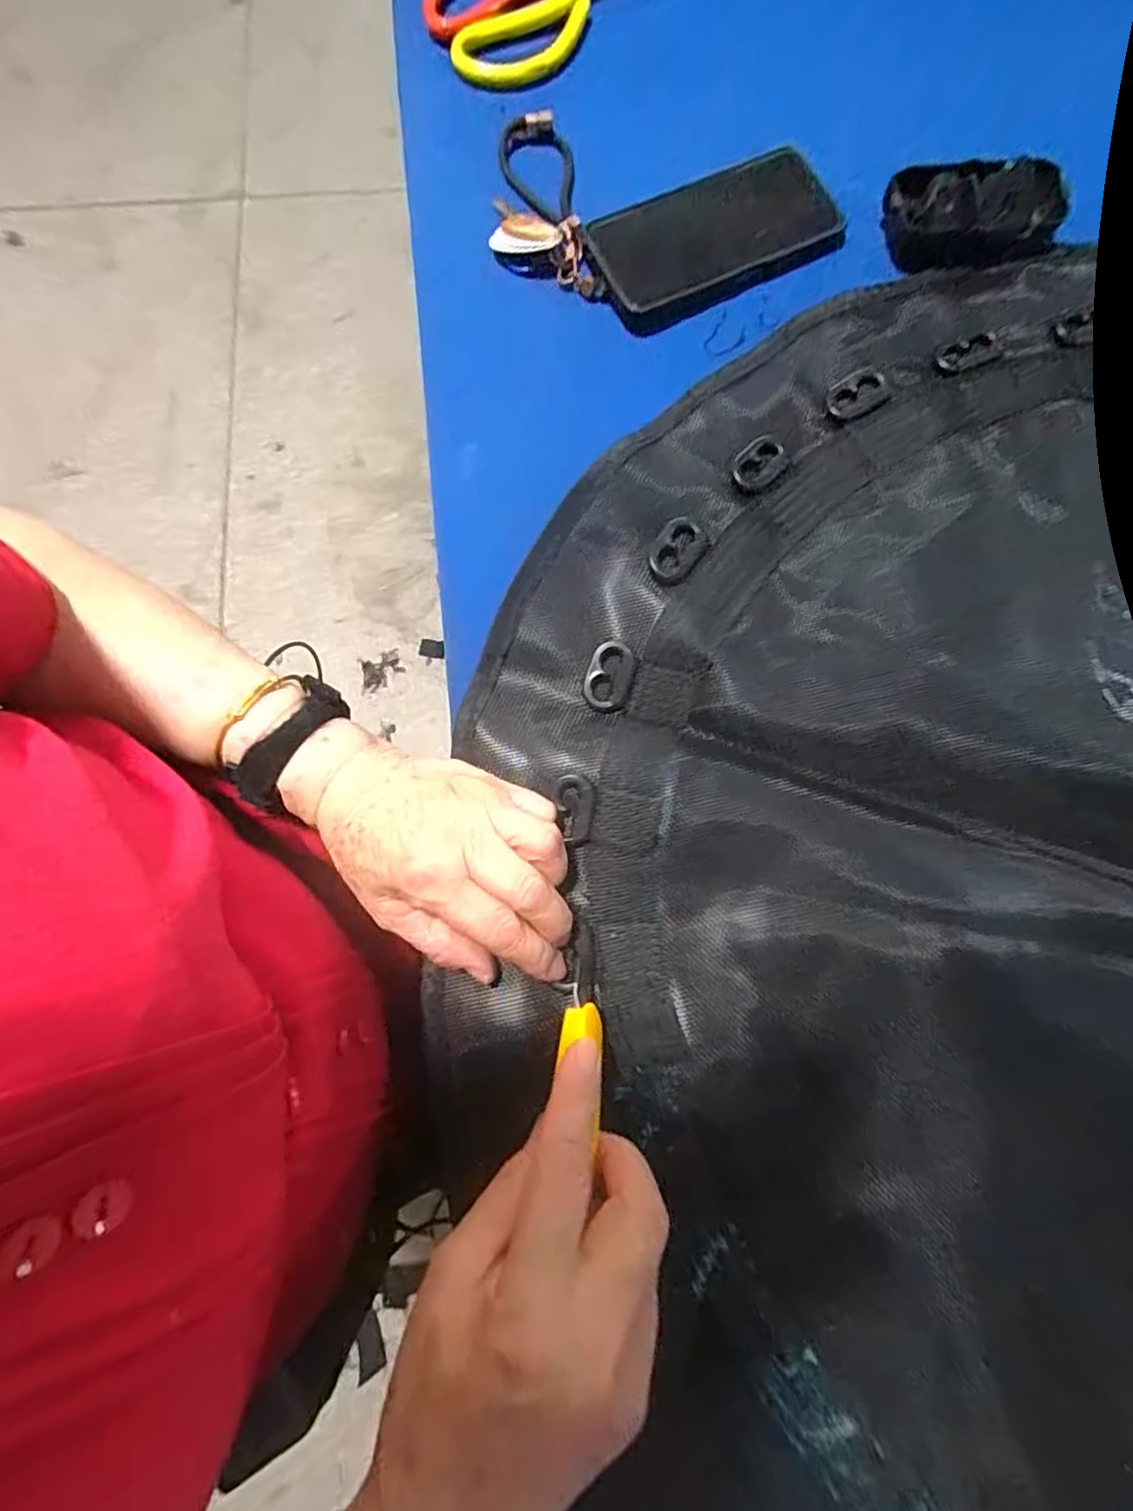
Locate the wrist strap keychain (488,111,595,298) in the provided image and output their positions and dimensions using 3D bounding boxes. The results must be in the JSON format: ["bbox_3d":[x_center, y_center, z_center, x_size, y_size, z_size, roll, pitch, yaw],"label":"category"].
[{"bbox_3d":[-0.021,-0.370,0.402,0.060,0.014,0.140,-6,80,-1],"label":"wrist strap keychain"}]

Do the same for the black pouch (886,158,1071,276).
[{"bbox_3d":[0.263,-0.354,0.394,0.111,0.027,0.052,-10,80,-1],"label":"black pouch"}]

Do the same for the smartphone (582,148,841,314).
[{"bbox_3d":[0.097,-0.346,0.399,0.157,0.015,0.067,-24,81,-4],"label":"smartphone"}]

